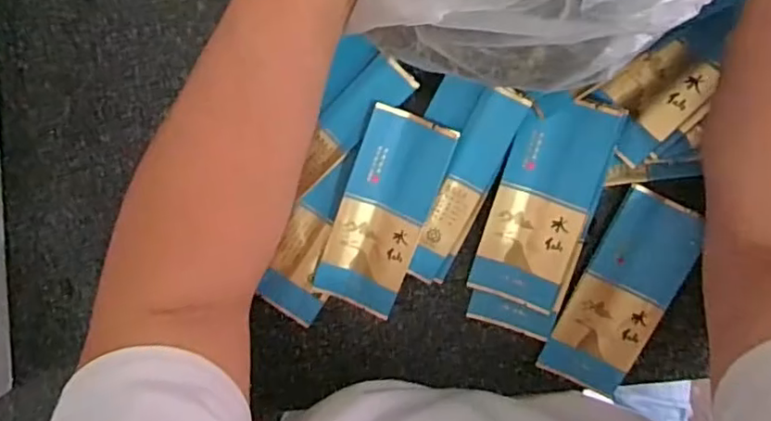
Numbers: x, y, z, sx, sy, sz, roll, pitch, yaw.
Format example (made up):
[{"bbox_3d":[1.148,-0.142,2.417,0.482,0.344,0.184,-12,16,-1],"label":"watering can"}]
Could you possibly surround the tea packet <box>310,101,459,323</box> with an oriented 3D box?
[{"bbox_3d":[-0.002,0.003,0.382,0.054,0.005,0.129,22,107,4],"label":"tea packet"}]

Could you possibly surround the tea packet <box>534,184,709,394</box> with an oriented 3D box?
[{"bbox_3d":[0.148,0.053,0.378,0.053,0.010,0.126,24,98,2],"label":"tea packet"}]

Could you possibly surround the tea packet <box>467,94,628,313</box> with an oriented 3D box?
[{"bbox_3d":[0.095,-0.003,0.368,0.056,0.005,0.126,19,106,14],"label":"tea packet"}]

